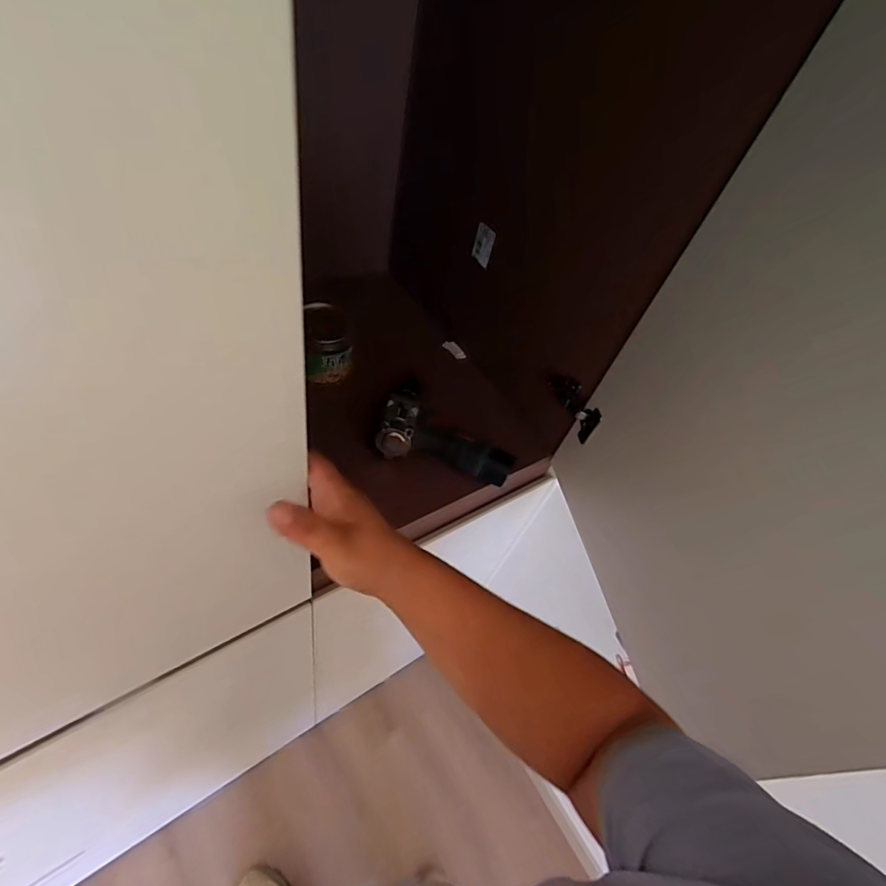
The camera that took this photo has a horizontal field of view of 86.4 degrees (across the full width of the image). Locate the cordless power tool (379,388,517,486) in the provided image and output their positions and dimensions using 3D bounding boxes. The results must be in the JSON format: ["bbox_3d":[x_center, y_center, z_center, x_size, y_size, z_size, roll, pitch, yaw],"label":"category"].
[{"bbox_3d":[0.006,-0.011,0.688,0.200,0.064,0.100,14,67,7],"label":"cordless power tool"}]

